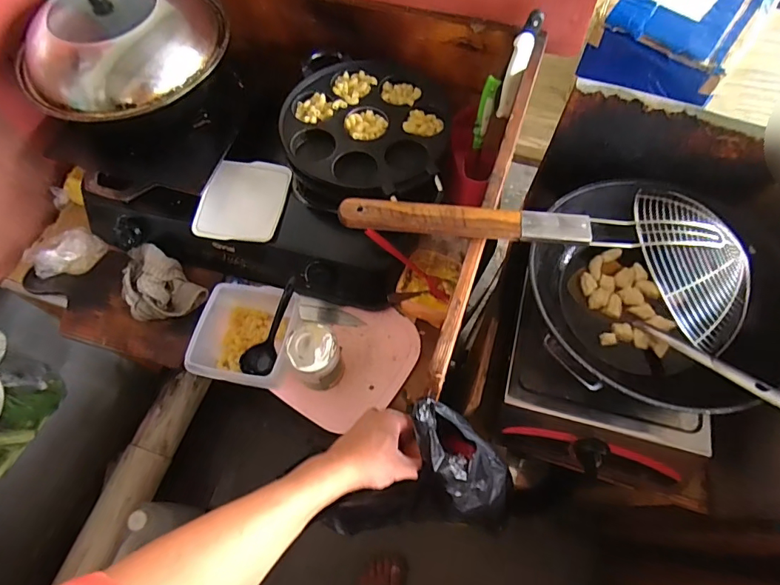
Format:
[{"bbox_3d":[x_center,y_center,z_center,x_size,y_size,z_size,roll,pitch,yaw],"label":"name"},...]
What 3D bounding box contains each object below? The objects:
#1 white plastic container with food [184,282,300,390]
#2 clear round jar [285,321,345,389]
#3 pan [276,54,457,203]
[{"bbox_3d":[-0.213,0.066,0.704,0.146,0.092,0.148,-1,64,2],"label":"white plastic container with food"},{"bbox_3d":[-0.109,0.095,0.681,0.068,0.111,0.073,-1,64,2],"label":"clear round jar"},{"bbox_3d":[-0.038,-0.269,0.748,0.266,0.043,0.284,-1,64,2],"label":"pan"}]

